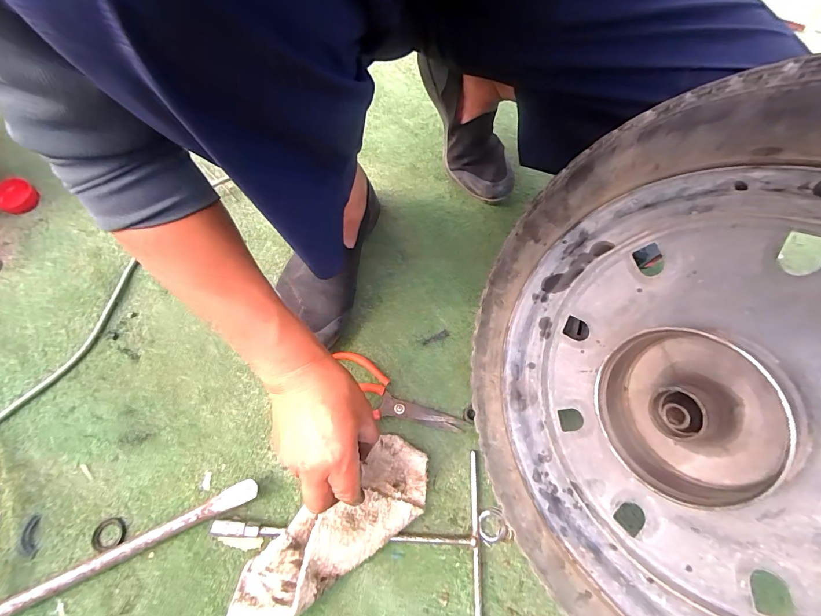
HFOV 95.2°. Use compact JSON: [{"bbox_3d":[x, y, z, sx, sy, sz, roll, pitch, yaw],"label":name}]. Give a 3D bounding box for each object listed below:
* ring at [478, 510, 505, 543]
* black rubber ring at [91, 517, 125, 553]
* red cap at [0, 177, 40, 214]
[{"bbox_3d":[0.091,0.245,0.422,0.033,0.009,0.030,2,67,-4],"label":"ring"},{"bbox_3d":[-0.316,0.237,0.392,0.032,0.009,0.030,1,66,-2],"label":"black rubber ring"},{"bbox_3d":[-0.582,-0.164,0.548,0.063,0.013,0.052,37,57,3],"label":"red cap"}]

